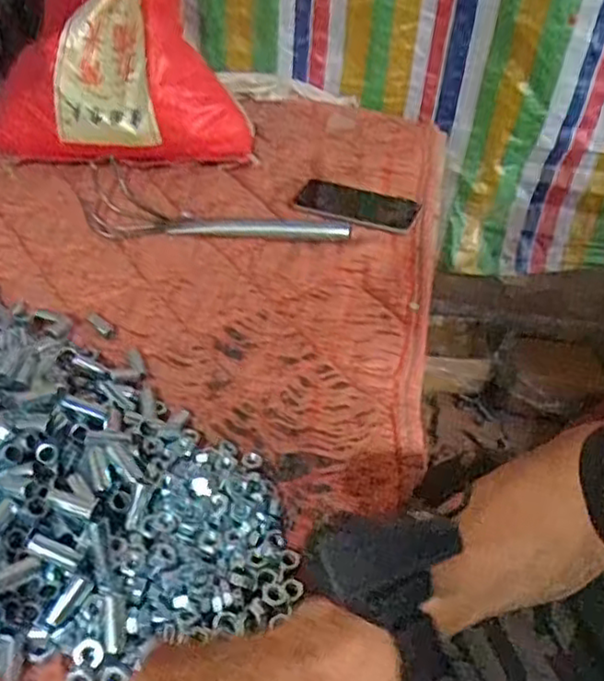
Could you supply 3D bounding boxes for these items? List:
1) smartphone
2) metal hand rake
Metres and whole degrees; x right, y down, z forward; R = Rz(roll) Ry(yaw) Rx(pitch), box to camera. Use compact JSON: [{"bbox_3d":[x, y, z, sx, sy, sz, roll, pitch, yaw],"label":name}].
[{"bbox_3d":[0.069,-0.171,0.851,0.146,0.013,0.081,15,40,8],"label":"smartphone"},{"bbox_3d":[-0.100,-0.155,0.801,0.302,0.038,0.112,2,40,-7],"label":"metal hand rake"}]

